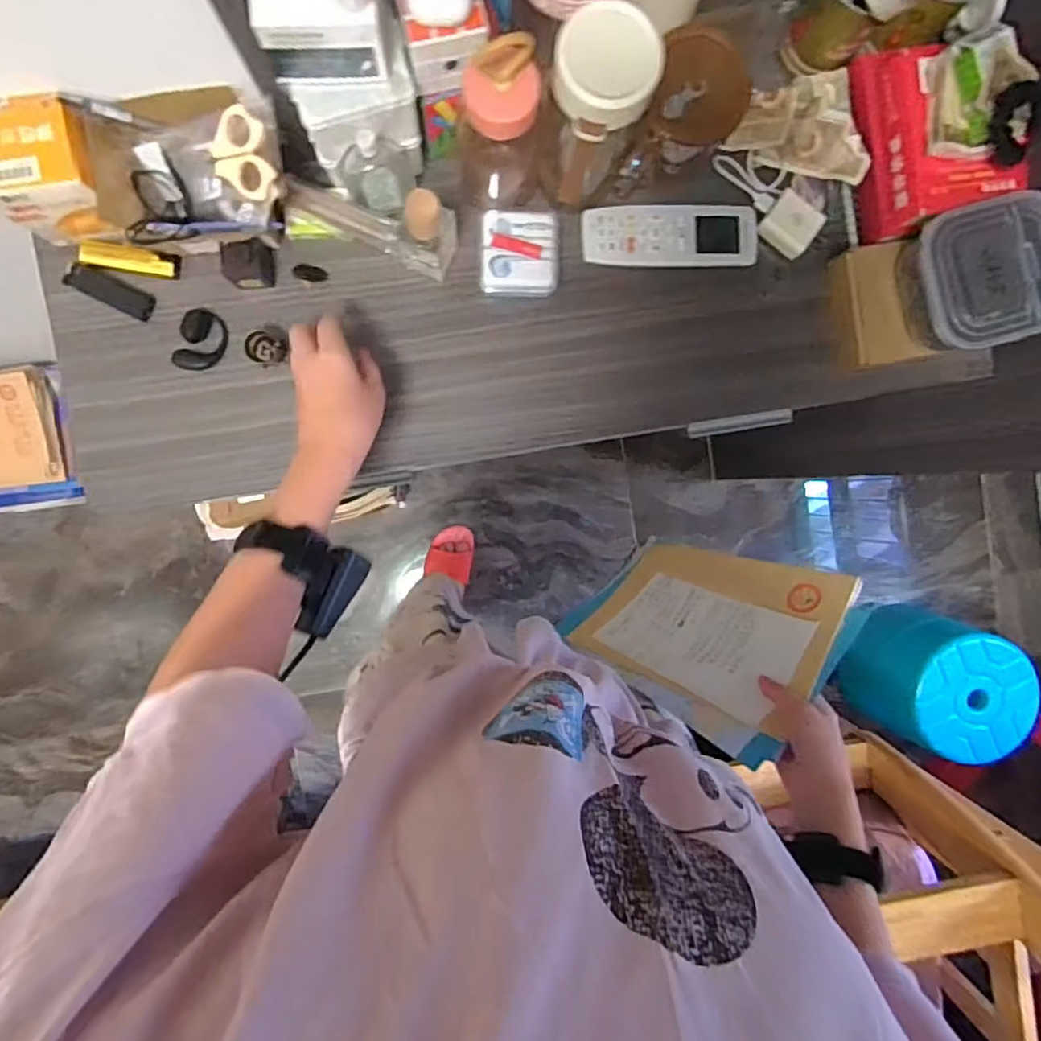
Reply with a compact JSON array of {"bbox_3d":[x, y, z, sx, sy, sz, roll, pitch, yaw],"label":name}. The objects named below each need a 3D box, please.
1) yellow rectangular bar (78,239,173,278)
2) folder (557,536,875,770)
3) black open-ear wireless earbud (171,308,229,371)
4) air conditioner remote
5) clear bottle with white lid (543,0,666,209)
[{"bbox_3d":[-0.344,-0.229,0.555,0.078,0.011,0.021,10,93,-7],"label":"yellow rectangular bar"},{"bbox_3d":[0.195,0.109,0.685,0.205,0.273,0.030,-42,129,-20],"label":"folder"},{"bbox_3d":[-0.284,-0.159,0.564,0.035,0.024,0.057,28,91,-7],"label":"black open-ear wireless earbud"},{"bbox_3d":[0.136,-0.258,0.570,0.160,0.013,0.054,-3,95,-6],"label":"air conditioner remote"},{"bbox_3d":[0.049,-0.296,0.476,0.069,0.148,0.071,0,95,-6],"label":"clear bottle with white lid"}]

